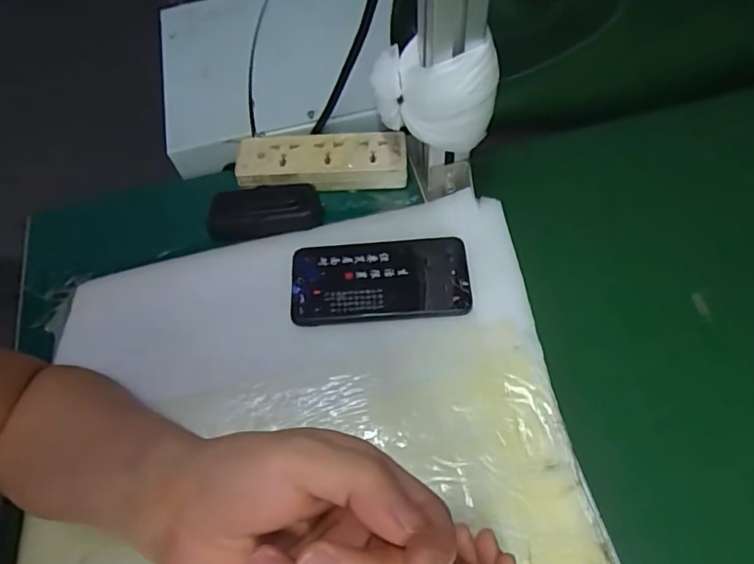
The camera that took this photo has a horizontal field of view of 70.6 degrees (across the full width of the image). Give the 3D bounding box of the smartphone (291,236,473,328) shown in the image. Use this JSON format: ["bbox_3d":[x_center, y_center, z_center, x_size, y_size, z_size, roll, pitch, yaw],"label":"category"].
[{"bbox_3d":[0.002,-0.003,0.469,0.153,0.008,0.076,-4,61,2],"label":"smartphone"}]

